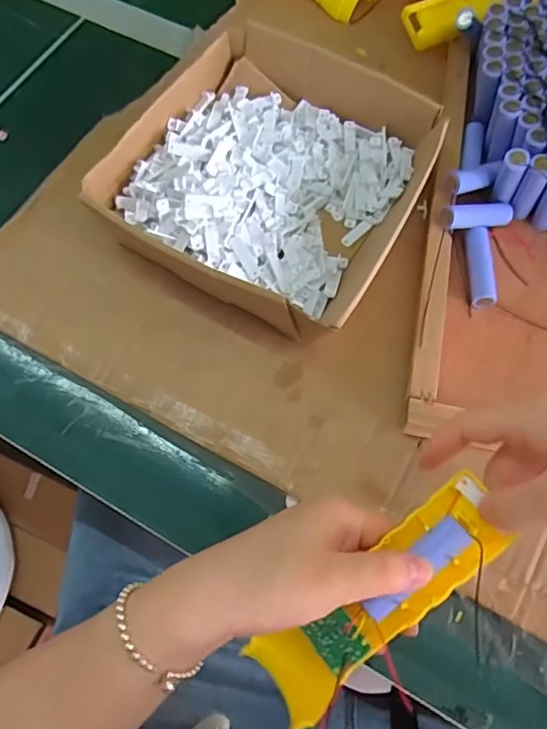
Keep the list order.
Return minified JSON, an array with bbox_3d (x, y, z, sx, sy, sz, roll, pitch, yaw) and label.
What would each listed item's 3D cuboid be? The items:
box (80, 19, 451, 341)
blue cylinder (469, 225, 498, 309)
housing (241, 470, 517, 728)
[{"bbox_3d":[-0.002,-0.156,0.478,0.231,0.059,0.228,27,70,12],"label":"box"},{"bbox_3d":[0.165,-0.077,0.454,0.018,0.019,0.067,3,67,2],"label":"blue cylinder"},{"bbox_3d":[0.057,0.125,0.306,0.158,0.021,0.048,-45,72,6],"label":"housing"}]

